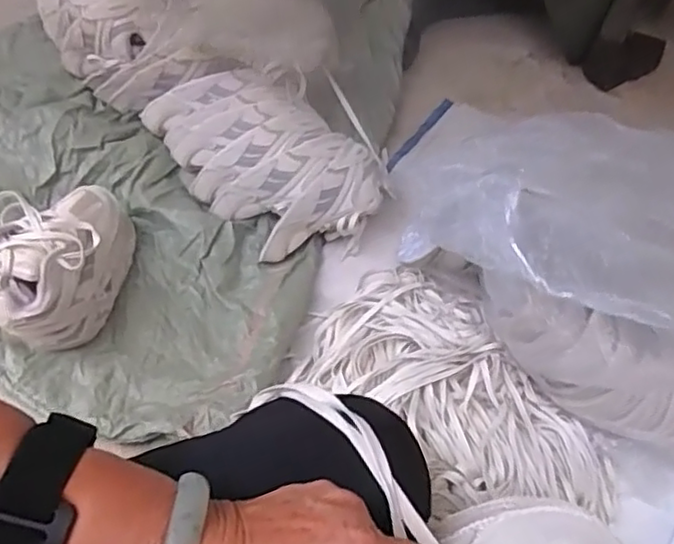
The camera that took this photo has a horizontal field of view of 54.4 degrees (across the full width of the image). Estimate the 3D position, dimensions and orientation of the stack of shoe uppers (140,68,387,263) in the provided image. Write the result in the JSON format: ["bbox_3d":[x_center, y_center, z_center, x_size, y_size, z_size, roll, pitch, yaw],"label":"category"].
[{"bbox_3d":[-0.107,-0.169,0.917,0.338,0.114,0.185,40,60,20],"label":"stack of shoe uppers"}]

